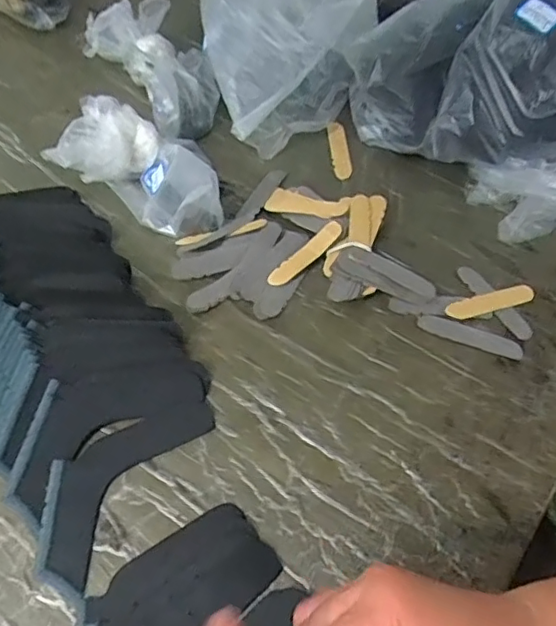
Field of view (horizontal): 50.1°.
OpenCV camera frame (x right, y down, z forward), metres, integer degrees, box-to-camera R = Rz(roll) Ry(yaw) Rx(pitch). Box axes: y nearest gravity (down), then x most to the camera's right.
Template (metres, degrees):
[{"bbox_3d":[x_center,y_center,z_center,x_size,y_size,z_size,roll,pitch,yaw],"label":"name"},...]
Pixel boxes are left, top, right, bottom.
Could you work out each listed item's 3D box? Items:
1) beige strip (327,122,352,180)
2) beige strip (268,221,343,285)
[{"bbox_3d":[0.064,-0.173,0.630,0.019,0.007,0.074,-7,63,0],"label":"beige strip"},{"bbox_3d":[0.025,-0.052,0.528,0.081,0.010,0.015,-41,64,-10],"label":"beige strip"}]

